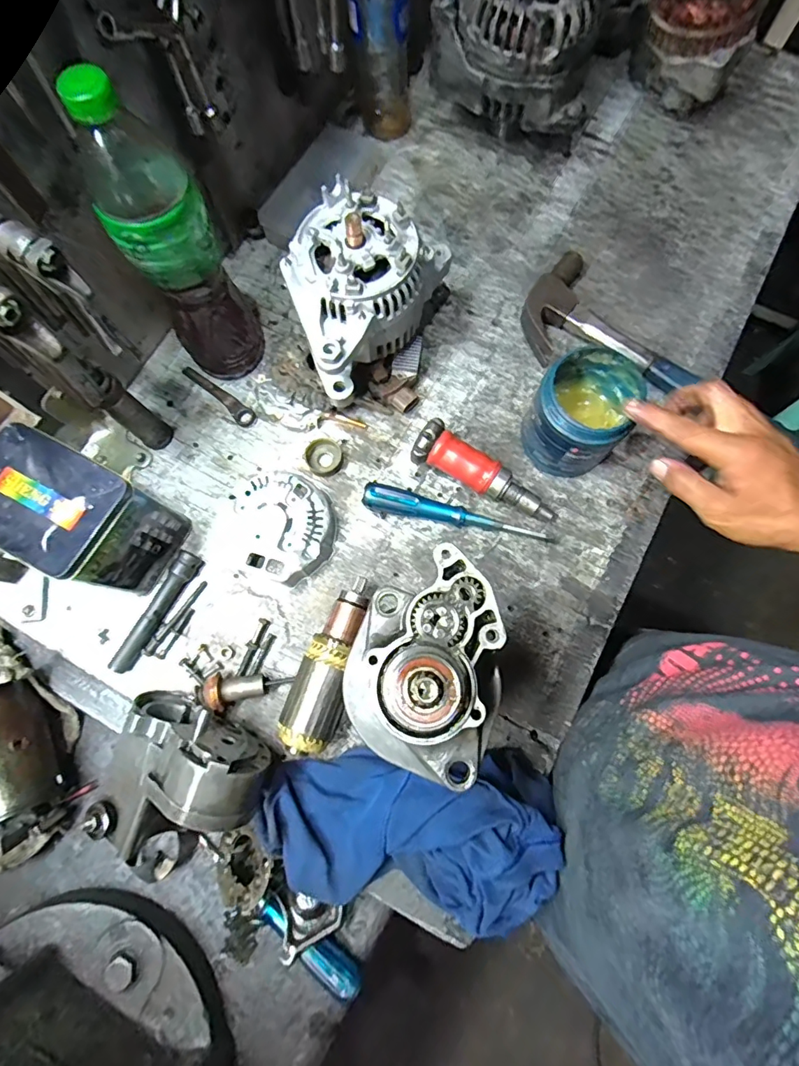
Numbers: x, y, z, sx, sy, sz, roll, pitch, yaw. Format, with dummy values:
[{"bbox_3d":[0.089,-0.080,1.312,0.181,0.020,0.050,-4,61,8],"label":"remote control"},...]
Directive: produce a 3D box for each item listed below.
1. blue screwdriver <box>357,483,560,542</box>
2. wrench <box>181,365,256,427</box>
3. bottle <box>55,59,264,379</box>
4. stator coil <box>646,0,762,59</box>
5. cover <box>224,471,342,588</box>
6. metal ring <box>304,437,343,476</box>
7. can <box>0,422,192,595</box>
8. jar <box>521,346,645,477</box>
[{"bbox_3d":[0.059,-0.019,0.492,0.191,0.024,0.025,13,75,4],"label":"blue screwdriver"},{"bbox_3d":[-0.200,-0.156,0.538,0.106,0.012,0.020,43,79,11],"label":"wrench"},{"bbox_3d":[-0.190,-0.239,0.427,0.080,0.269,0.073,-33,77,-8],"label":"bottle"},{"bbox_3d":[0.349,-0.604,0.557,0.109,0.047,0.117,0,75,1],"label":"stator coil"},{"bbox_3d":[-0.119,-0.007,0.487,0.106,0.035,0.103,36,78,9],"label":"cover"},{"bbox_3d":[-0.080,-0.082,0.519,0.038,0.011,0.039,0,75,1],"label":"metal ring"},{"bbox_3d":[-0.285,-0.014,0.444,0.125,0.126,0.093,27,77,8],"label":"can"},{"bbox_3d":[0.177,-0.115,0.477,0.082,0.098,0.091,41,79,12],"label":"jar"}]

